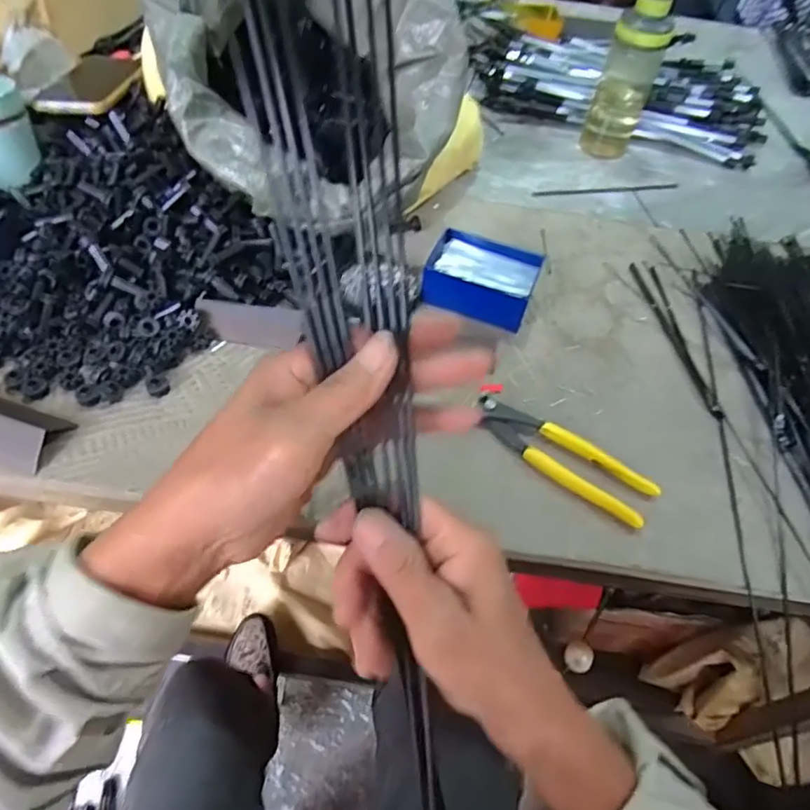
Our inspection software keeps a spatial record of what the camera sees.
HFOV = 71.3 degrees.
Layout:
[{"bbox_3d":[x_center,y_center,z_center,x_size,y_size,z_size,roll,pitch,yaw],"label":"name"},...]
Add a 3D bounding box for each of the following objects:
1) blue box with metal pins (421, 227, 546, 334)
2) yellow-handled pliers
[{"bbox_3d":[0.079,-0.130,0.581,0.105,0.037,0.081,18,53,9],"label":"blue box with metal pins"},{"bbox_3d":[0.130,0.041,0.467,0.153,0.012,0.043,31,56,18],"label":"yellow-handled pliers"}]

